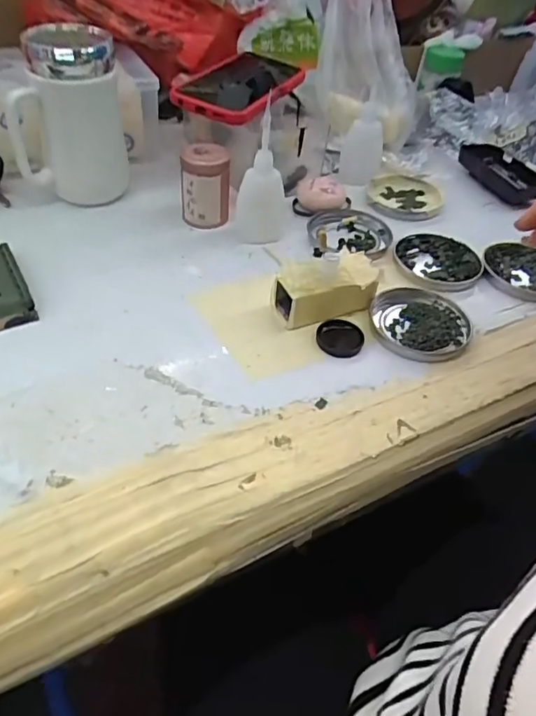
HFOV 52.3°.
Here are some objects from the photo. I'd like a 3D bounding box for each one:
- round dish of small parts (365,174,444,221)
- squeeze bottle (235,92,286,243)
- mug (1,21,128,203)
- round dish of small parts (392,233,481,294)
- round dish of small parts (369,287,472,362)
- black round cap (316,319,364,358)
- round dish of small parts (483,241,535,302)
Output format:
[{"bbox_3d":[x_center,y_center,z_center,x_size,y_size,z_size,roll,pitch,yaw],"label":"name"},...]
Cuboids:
[{"bbox_3d":[0.146,-0.171,0.587,0.081,0.012,0.084,3,45,-3],"label":"round dish of small parts"},{"bbox_3d":[-0.004,-0.156,0.486,0.046,0.103,0.039,7,45,0],"label":"squeeze bottle"},{"bbox_3d":[-0.182,-0.218,0.501,0.093,0.139,0.062,-3,46,-9],"label":"mug"},{"bbox_3d":[0.155,-0.089,0.500,0.077,0.010,0.078,3,45,-3],"label":"round dish of small parts"},{"bbox_3d":[0.120,-0.028,0.435,0.075,0.008,0.077,3,45,-3],"label":"round dish of small parts"},{"bbox_3d":[0.055,-0.016,0.417,0.035,0.005,0.035,3,45,-3],"label":"black round cap"},{"bbox_3d":[0.234,-0.080,0.496,0.073,0.009,0.074,3,45,-3],"label":"round dish of small parts"}]

